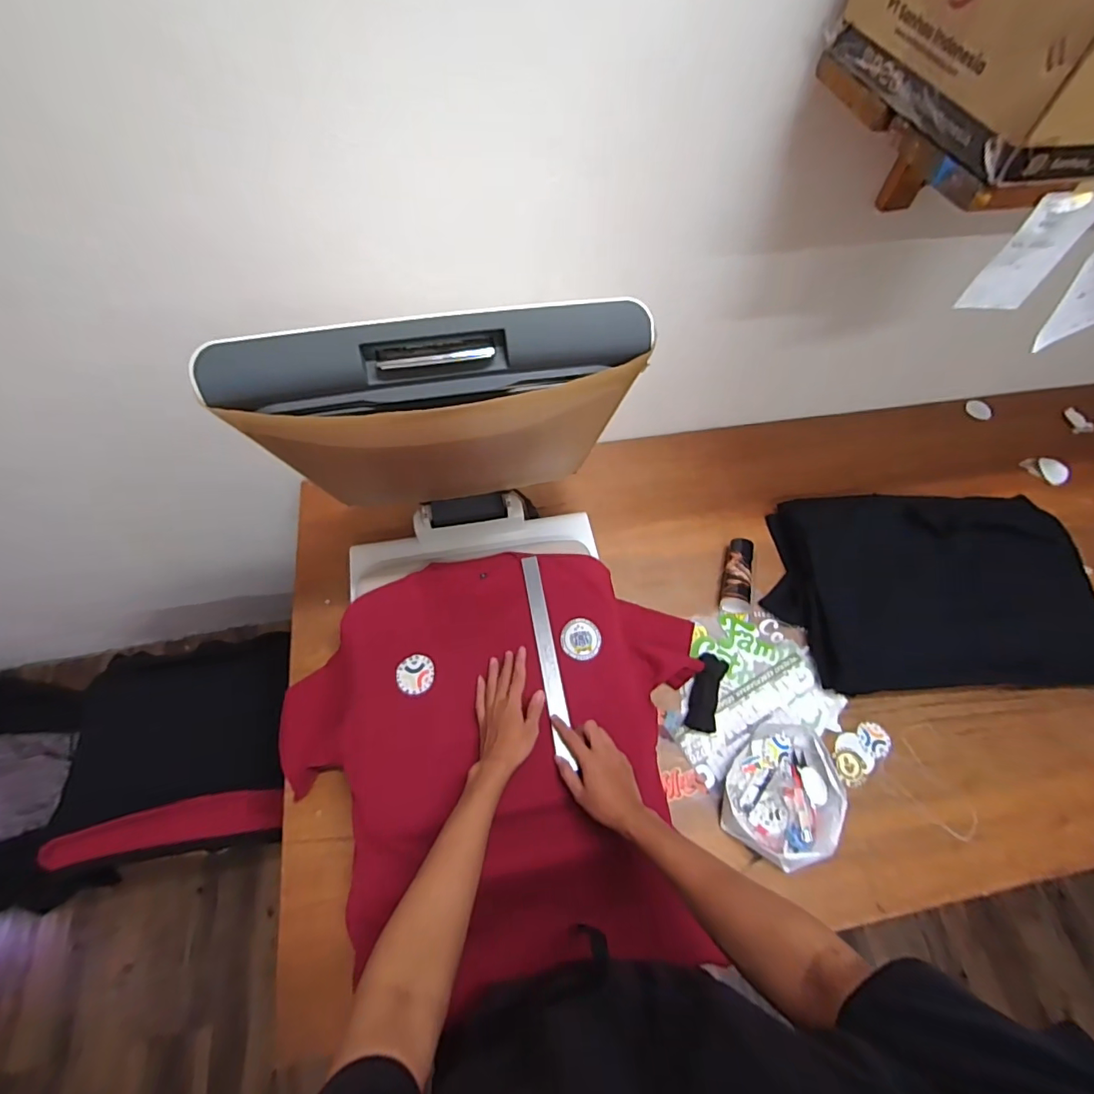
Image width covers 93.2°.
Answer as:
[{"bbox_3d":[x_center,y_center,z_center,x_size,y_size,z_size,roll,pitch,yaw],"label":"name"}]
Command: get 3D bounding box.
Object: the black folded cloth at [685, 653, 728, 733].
[{"bbox_3d":[0.267,0.244,0.865,0.048,0.026,0.125,18,62,7],"label":"black folded cloth"}]

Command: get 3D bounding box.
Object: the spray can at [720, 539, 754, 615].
[{"bbox_3d":[0.353,0.045,0.958,0.060,0.041,0.150,11,62,3],"label":"spray can"}]

